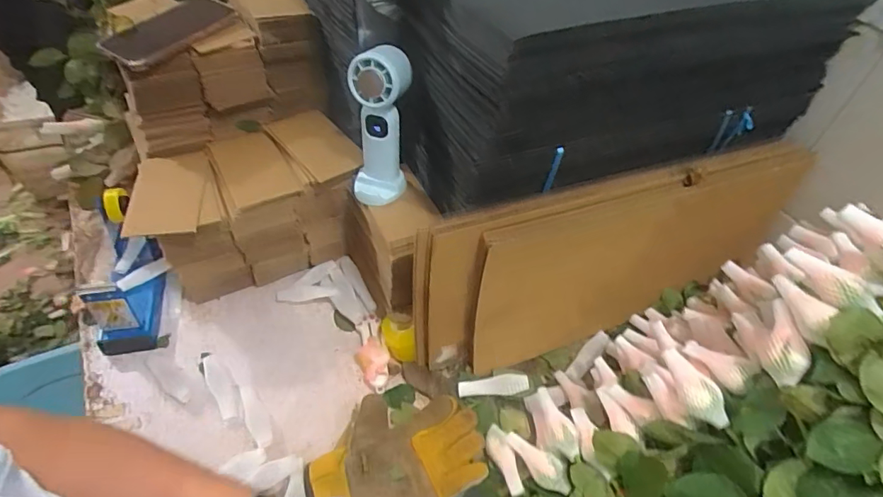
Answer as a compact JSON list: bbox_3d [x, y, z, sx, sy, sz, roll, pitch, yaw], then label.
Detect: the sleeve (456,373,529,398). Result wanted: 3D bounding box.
[{"bbox_3d":[0.067,0.177,0.644,0.088,0.021,0.023,-2,48,-8],"label":"sleeve"}]

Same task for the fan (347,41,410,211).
[{"bbox_3d":[-0.075,-0.149,0.614,0.066,0.182,0.074,1,47,-5],"label":"fan"}]

